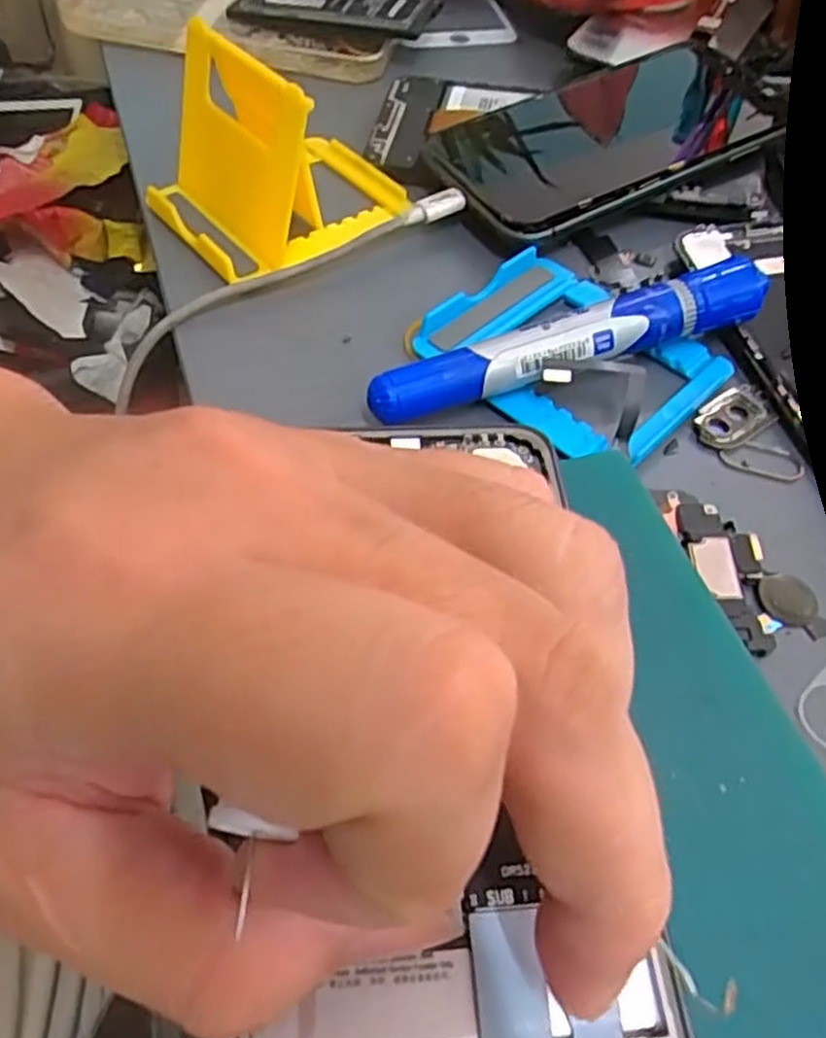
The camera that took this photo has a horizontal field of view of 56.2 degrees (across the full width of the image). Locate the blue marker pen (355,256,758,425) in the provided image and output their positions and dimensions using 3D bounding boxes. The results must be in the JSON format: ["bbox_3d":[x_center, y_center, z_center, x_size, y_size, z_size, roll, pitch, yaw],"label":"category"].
[{"bbox_3d":[0.052,-0.053,0.237,0.127,0.020,0.017,-19,57,-16],"label":"blue marker pen"}]

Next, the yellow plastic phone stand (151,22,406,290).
[{"bbox_3d":[-0.046,-0.133,0.270,0.084,0.053,0.070,-23,58,-19],"label":"yellow plastic phone stand"}]

